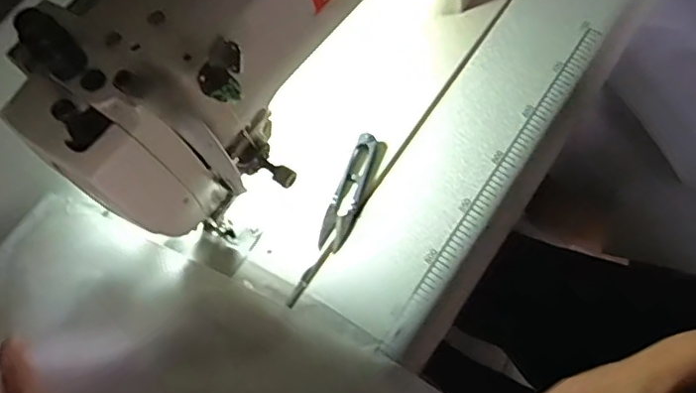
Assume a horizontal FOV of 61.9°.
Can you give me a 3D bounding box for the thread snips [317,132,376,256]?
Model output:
[{"bbox_3d":[0.002,-0.005,0.471,0.023,0.009,0.101,20,73,13],"label":"thread snips"}]

